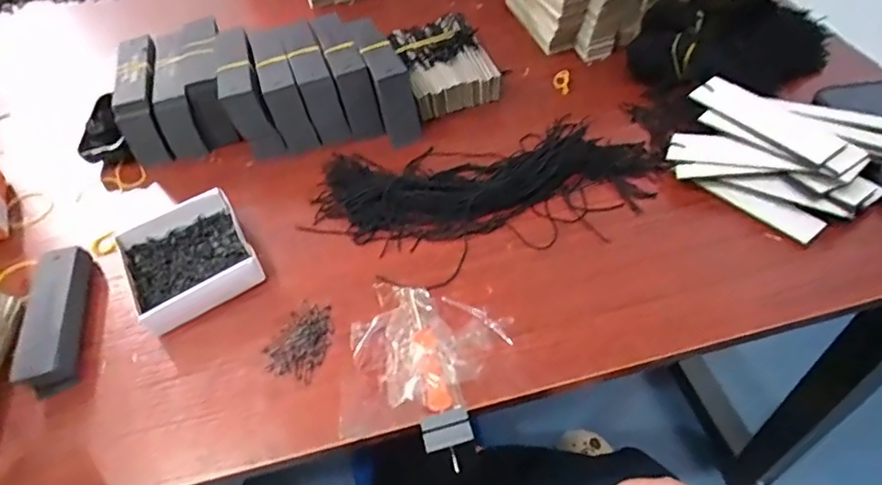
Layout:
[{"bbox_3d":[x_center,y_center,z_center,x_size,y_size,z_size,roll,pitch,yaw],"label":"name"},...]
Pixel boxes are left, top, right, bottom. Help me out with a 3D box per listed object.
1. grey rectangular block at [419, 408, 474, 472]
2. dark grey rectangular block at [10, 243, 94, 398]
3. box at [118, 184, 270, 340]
[{"bbox_3d":[0.005,0.130,0.370,0.032,0.010,0.039,-17,52,-7],"label":"grey rectangular block"},{"bbox_3d":[-0.311,0.060,0.451,0.039,0.023,0.132,-17,52,-7],"label":"dark grey rectangular block"},{"bbox_3d":[-0.216,0.013,0.479,0.098,0.026,0.116,-28,54,-16],"label":"box"}]

